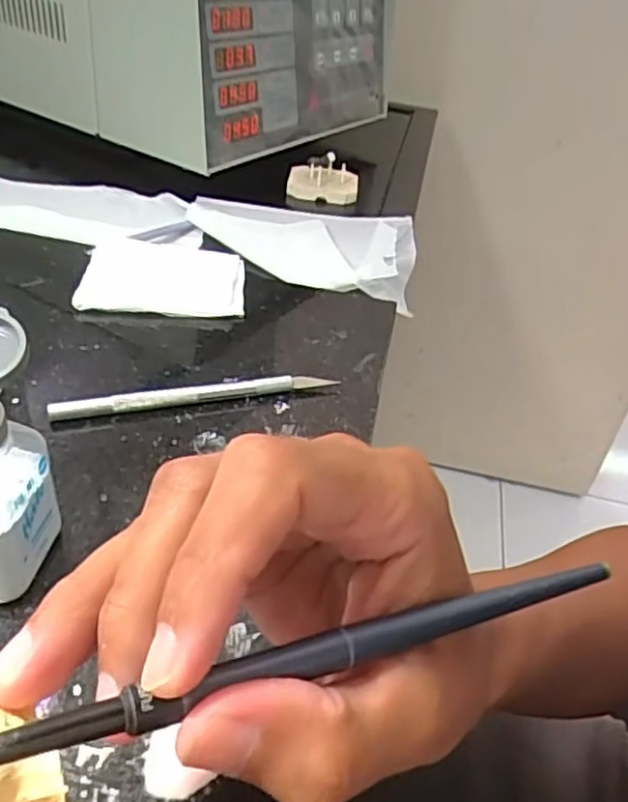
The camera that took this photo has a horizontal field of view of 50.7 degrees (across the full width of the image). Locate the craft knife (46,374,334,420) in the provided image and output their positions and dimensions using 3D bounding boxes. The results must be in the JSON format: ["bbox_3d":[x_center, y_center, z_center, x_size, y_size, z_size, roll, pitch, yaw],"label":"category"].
[{"bbox_3d":[-0.056,-0.004,0.322,0.135,0.009,0.008,-7,39,-19],"label":"craft knife"}]

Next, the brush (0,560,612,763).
[{"bbox_3d":[0.002,0.054,0.139,0.160,0.007,0.008,-4,38,-28],"label":"brush"}]

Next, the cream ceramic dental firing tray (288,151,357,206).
[{"bbox_3d":[0.010,-0.217,0.642,0.066,0.028,0.055,8,37,1],"label":"cream ceramic dental firing tray"}]

